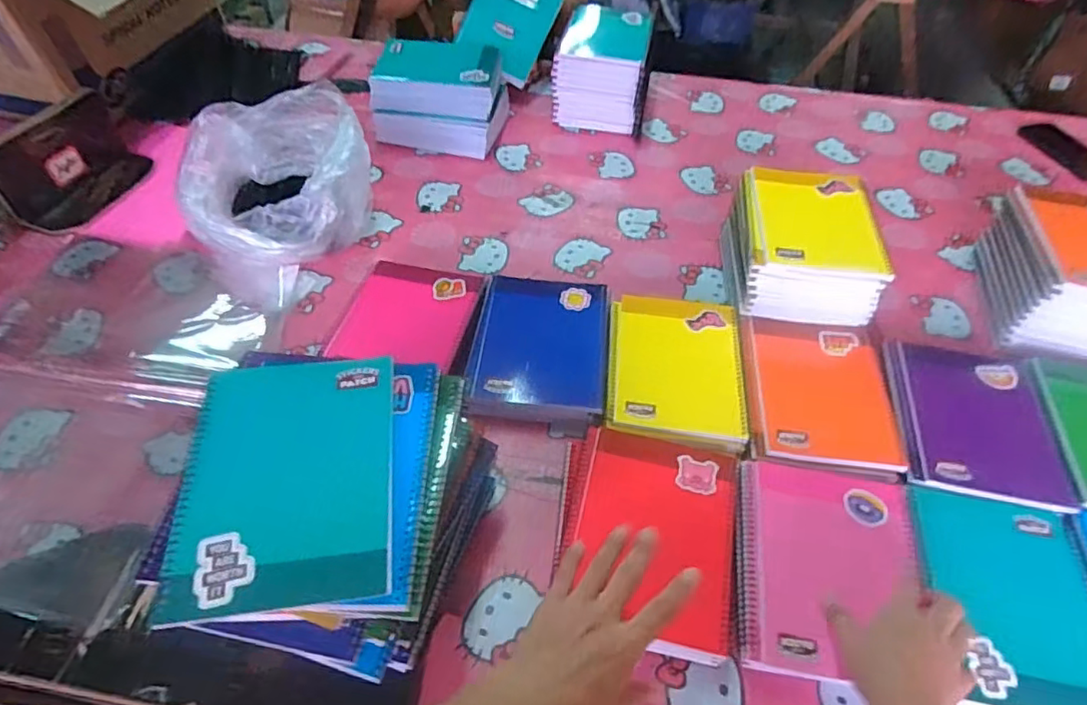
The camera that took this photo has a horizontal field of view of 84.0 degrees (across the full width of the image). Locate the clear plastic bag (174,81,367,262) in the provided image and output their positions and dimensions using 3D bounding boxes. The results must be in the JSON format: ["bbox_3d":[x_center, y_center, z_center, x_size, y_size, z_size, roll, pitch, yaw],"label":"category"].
[{"bbox_3d":[-0.380,-0.244,0.870,0.252,0.131,0.242,-17,53,-16],"label":"clear plastic bag"}]

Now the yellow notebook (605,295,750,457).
[{"bbox_3d":[0.155,0.014,0.708,0.153,0.011,0.216,6,51,3],"label":"yellow notebook"}]

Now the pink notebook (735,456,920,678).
[{"bbox_3d":[0.267,0.195,0.564,0.158,0.024,0.201,6,49,11],"label":"pink notebook"}]

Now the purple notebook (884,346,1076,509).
[{"bbox_3d":[0.483,0.075,0.680,0.164,0.022,0.208,9,48,9],"label":"purple notebook"}]

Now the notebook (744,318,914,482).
[{"bbox_3d":[0.316,0.043,0.692,0.168,0.011,0.208,9,51,6],"label":"notebook"}]

